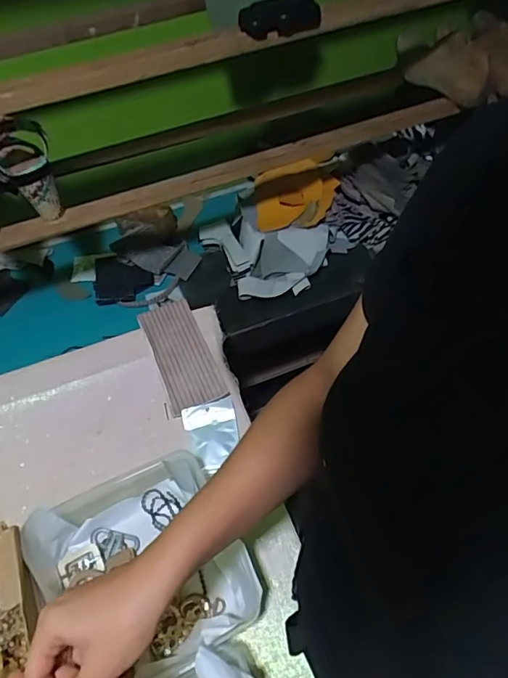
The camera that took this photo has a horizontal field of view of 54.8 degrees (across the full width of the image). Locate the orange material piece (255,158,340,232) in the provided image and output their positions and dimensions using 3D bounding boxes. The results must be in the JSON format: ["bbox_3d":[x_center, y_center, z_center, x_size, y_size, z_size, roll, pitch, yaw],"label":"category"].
[{"bbox_3d":[0.087,-0.295,0.998,0.177,0.048,0.140,-10,51,-3],"label":"orange material piece"}]

